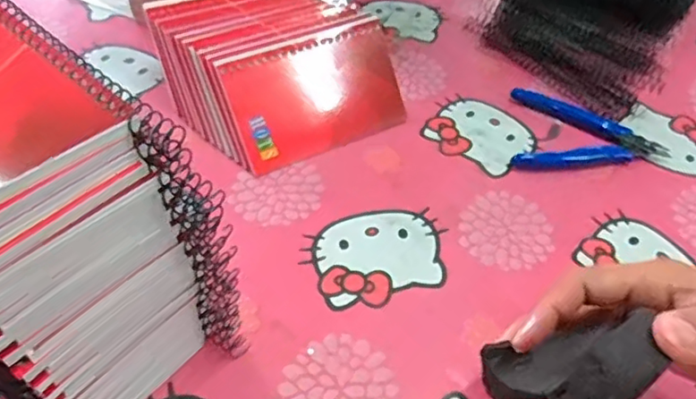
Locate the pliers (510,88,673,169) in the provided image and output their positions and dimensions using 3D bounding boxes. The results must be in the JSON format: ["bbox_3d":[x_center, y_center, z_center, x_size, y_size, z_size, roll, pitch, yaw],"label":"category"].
[{"bbox_3d":[0.186,-0.049,0.462,0.116,0.011,0.082,8,48,3],"label":"pliers"}]

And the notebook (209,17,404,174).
[{"bbox_3d":[-0.023,-0.078,0.437,0.127,0.082,0.010,-22,8,-16],"label":"notebook"}]

